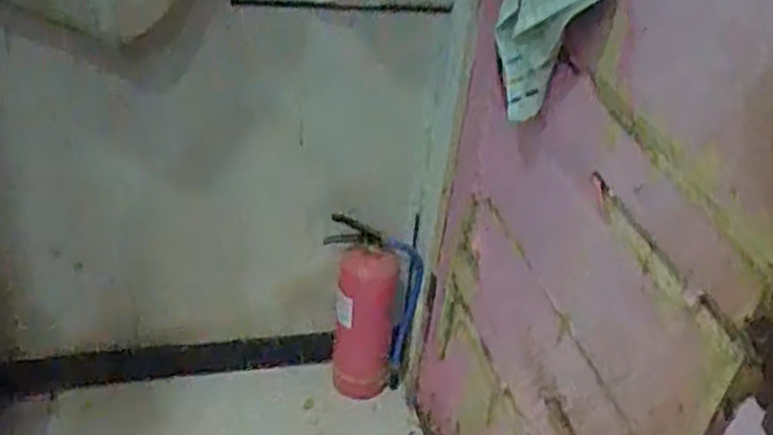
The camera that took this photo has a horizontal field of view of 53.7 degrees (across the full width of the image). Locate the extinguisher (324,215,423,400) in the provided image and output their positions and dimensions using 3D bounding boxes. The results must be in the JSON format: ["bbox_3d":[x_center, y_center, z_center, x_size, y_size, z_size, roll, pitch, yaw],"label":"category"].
[{"bbox_3d":[-0.038,0.218,1.631,0.199,0.401,0.113,10,37,5],"label":"extinguisher"}]

